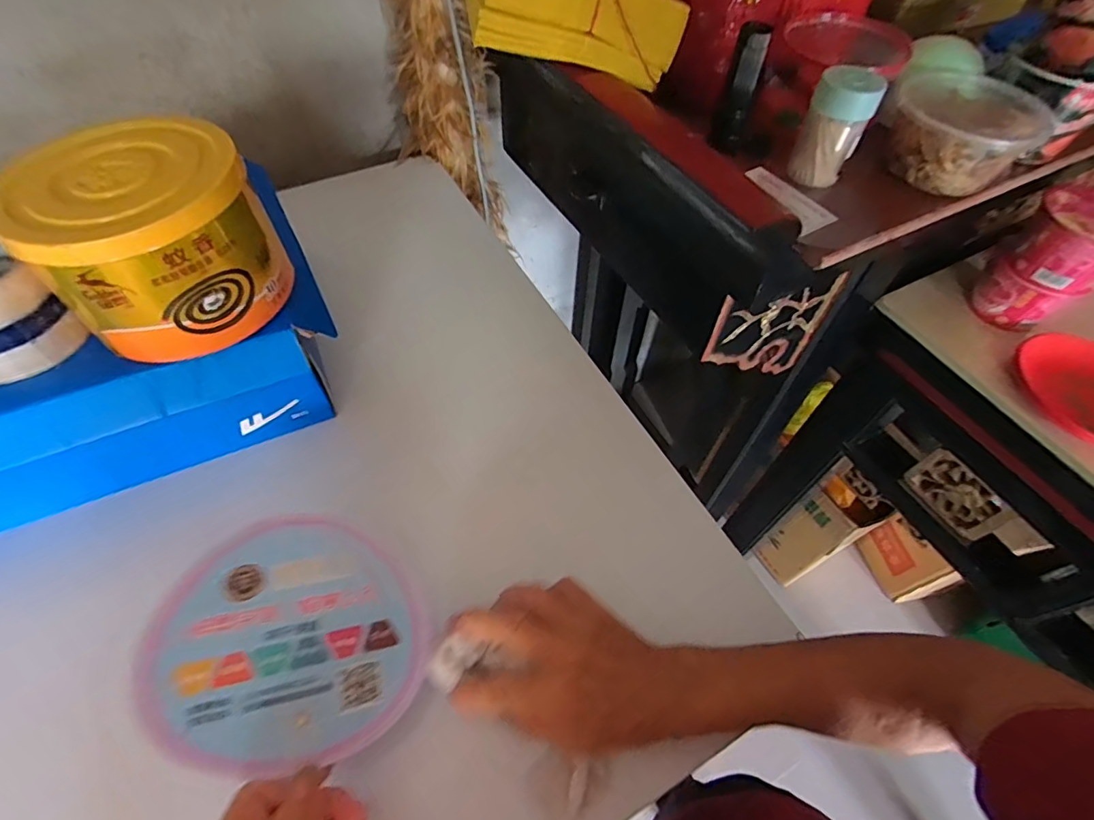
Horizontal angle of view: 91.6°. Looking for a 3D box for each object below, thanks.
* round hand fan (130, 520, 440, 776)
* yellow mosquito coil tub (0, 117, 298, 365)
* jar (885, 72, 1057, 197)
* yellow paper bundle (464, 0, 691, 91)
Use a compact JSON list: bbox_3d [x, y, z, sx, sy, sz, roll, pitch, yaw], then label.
[{"bbox_3d":[-0.161,0.143,0.334,0.148,0.008,0.153,8,56,-11],"label":"round hand fan"},{"bbox_3d":[-0.256,-0.110,0.353,0.137,0.102,0.120,-27,61,-19],"label":"yellow mosquito coil tub"},{"bbox_3d":[0.359,-0.244,0.468,0.121,0.053,0.109,-30,62,-20],"label":"jar"},{"bbox_3d":[0.023,-0.350,0.458,0.188,0.079,0.074,9,55,-16],"label":"yellow paper bundle"}]

